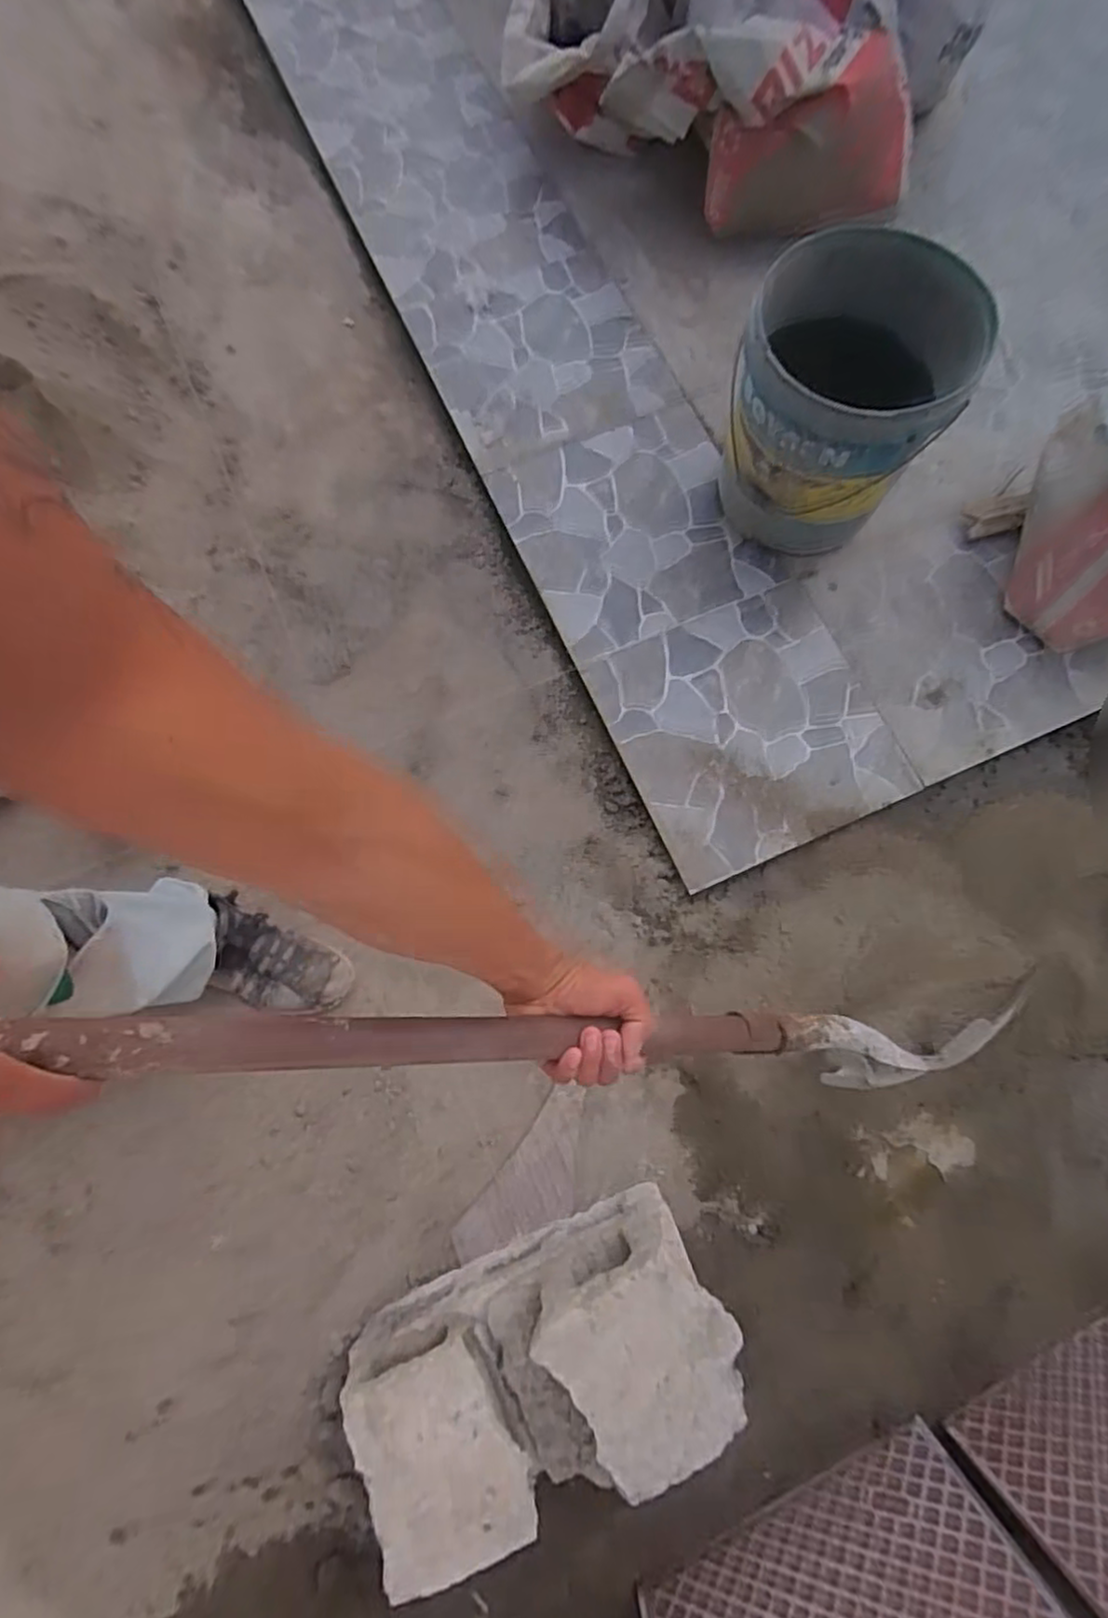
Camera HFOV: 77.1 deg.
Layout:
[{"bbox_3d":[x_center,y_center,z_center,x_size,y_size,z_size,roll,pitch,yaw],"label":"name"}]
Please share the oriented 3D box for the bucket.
[{"bbox_3d":[0.399,-0.564,1.008,0.285,0.327,0.263,1,73,-2],"label":"bucket"}]

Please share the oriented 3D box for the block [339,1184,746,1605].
[{"bbox_3d":[-0.009,0.607,0.761,0.373,0.199,0.203,-22,75,-8],"label":"block"}]

